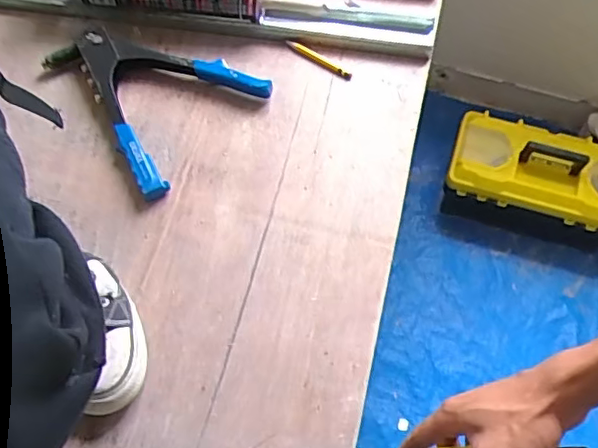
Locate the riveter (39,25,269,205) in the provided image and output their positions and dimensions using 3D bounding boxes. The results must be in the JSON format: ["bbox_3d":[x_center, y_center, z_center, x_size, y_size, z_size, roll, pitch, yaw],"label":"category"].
[{"bbox_3d":[-0.185,-0.163,0.710,0.244,0.031,0.188,39,69,19],"label":"riveter"}]

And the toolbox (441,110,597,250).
[{"bbox_3d":[0.547,-0.088,1.376,0.399,0.218,0.199,15,63,8],"label":"toolbox"}]

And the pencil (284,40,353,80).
[{"bbox_3d":[0.025,-0.207,0.741,0.097,0.007,0.011,34,67,17],"label":"pencil"}]

